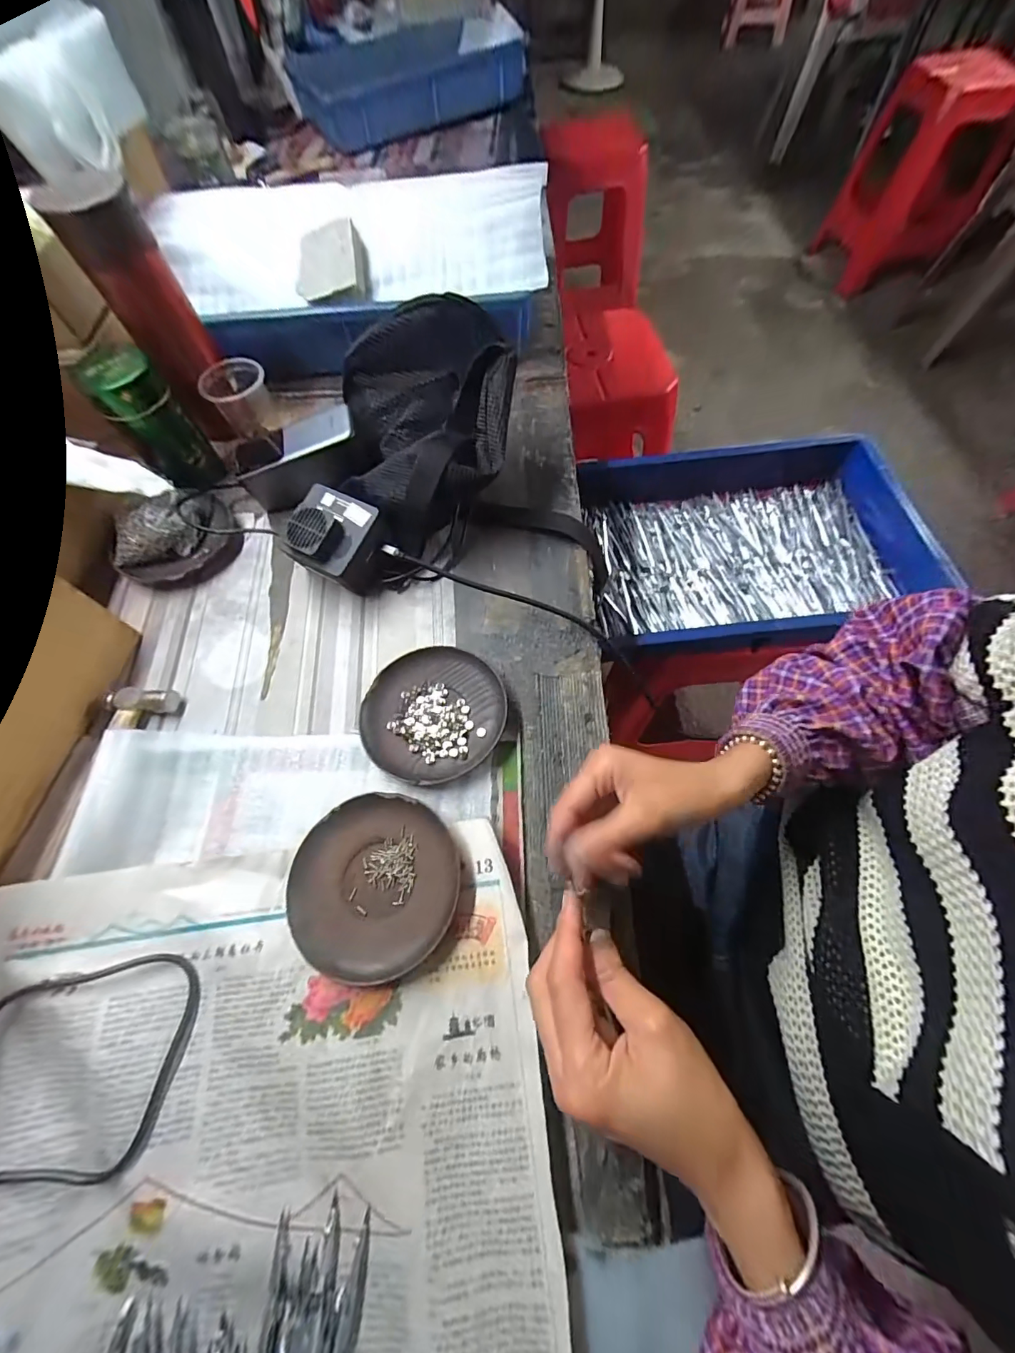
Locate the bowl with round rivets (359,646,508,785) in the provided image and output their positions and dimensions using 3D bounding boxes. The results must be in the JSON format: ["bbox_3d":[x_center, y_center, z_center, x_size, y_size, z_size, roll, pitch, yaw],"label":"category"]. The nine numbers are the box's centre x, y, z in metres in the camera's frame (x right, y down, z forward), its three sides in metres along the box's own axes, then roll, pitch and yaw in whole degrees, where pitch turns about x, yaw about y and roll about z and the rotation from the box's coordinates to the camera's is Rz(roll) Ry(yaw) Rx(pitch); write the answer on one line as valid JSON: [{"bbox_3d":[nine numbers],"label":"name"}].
[{"bbox_3d":[-0.060,0.030,0.372,0.110,0.017,0.116,-1,64,2],"label":"bowl with round rivets"}]

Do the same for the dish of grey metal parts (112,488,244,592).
[{"bbox_3d":[-0.329,-0.138,0.449,0.114,0.053,0.087,-42,69,-17],"label":"dish of grey metal parts"}]

